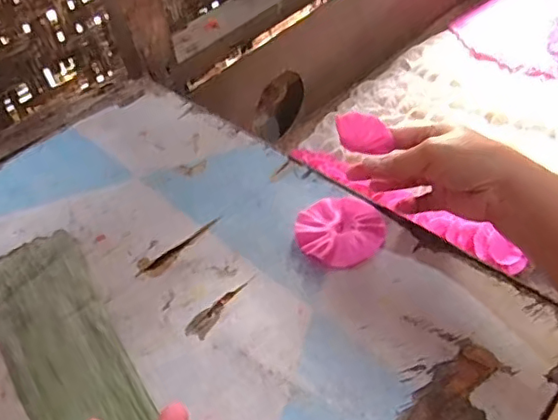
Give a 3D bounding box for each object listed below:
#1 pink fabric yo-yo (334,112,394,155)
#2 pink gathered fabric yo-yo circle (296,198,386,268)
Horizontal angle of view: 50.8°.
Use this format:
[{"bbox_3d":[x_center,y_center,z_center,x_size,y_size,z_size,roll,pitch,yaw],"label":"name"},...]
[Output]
[{"bbox_3d":[0.068,-0.062,0.475,0.043,0.035,0.004,-9,11,28],"label":"pink fabric yo-yo"},{"bbox_3d":[0.052,0.018,0.500,0.072,0.010,0.072,4,47,9],"label":"pink gathered fabric yo-yo circle"}]

